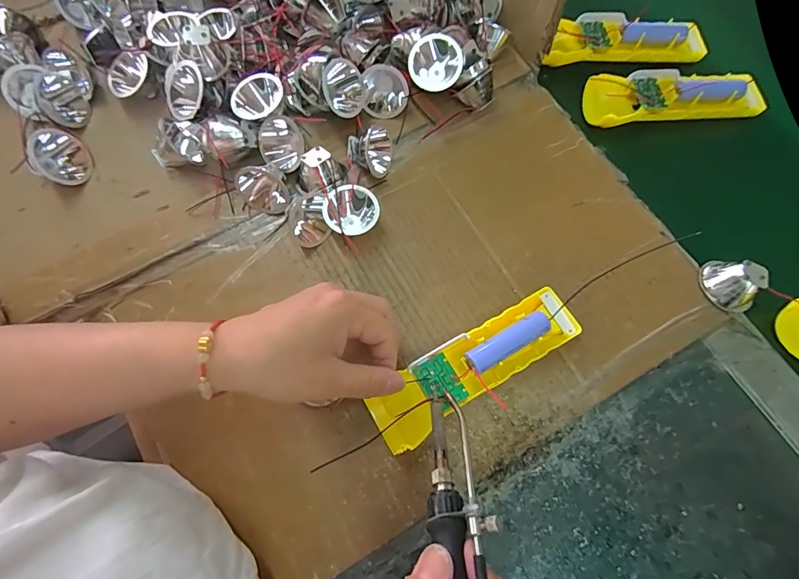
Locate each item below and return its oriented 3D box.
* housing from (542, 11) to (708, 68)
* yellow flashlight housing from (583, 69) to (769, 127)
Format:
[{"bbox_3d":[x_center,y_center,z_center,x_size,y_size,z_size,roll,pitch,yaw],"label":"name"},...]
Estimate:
[{"bbox_3d":[0.215,-0.241,0.403,0.146,0.024,0.041,-1,71,0],"label":"housing"},{"bbox_3d":[0.246,-0.175,0.381,0.148,0.026,0.046,-5,71,-1],"label":"yellow flashlight housing"}]

